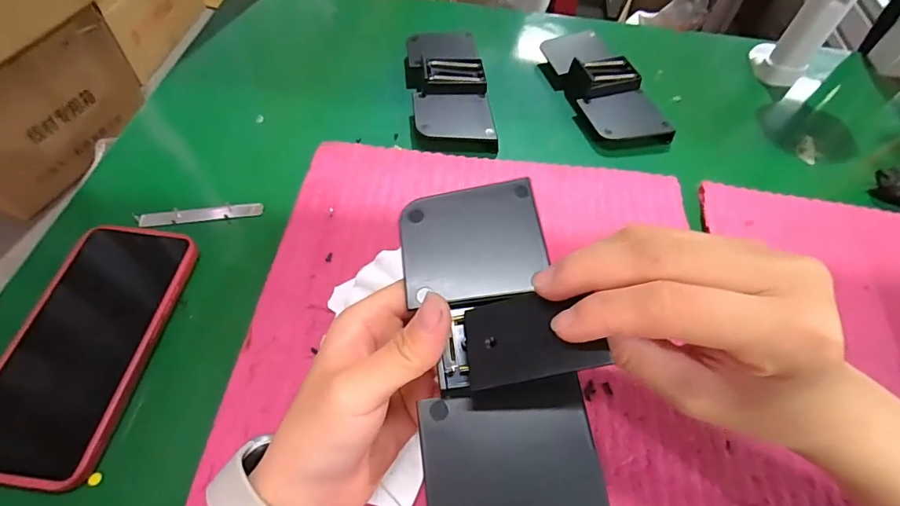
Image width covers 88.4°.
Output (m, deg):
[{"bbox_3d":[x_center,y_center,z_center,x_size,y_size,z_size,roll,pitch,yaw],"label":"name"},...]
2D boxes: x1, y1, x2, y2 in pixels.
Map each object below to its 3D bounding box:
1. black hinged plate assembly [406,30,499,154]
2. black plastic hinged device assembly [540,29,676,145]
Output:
[{"bbox_3d":[-0.002,-0.163,0.452,0.071,0.033,0.157,-4,57,-6],"label":"black hinged plate assembly"},{"bbox_3d":[0.152,-0.170,0.463,0.071,0.031,0.159,-11,58,-11],"label":"black plastic hinged device assembly"}]

